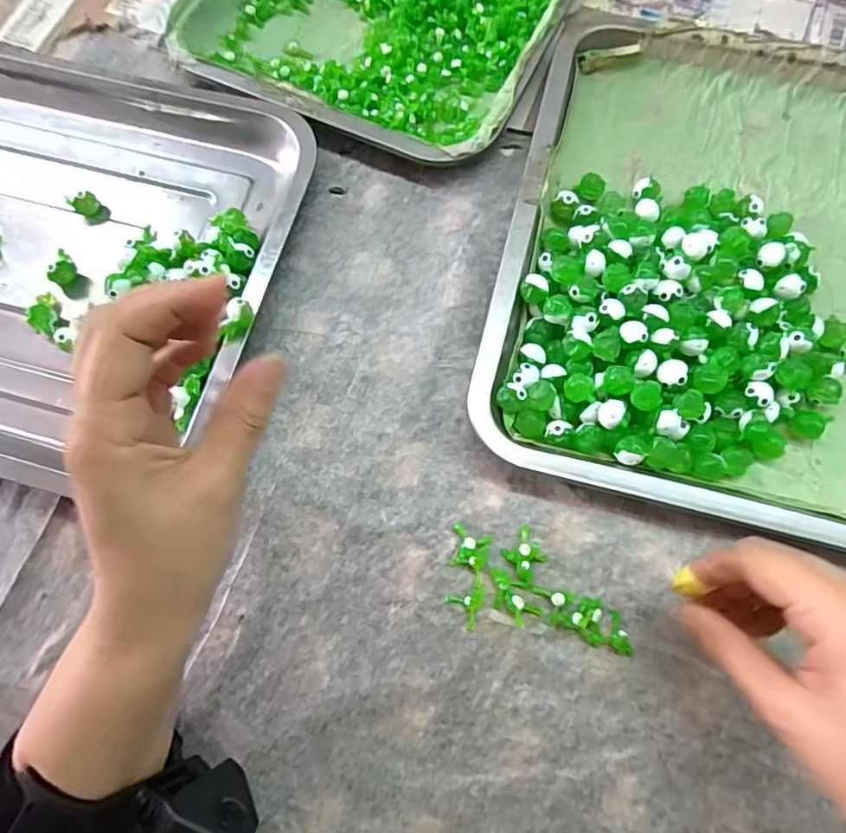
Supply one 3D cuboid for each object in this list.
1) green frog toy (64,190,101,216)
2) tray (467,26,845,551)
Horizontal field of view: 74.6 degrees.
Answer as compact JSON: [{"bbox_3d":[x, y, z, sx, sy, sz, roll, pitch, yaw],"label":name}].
[{"bbox_3d":[-0.215,-0.134,0.353,0.015,0.015,0.009,-37,76,-8],"label":"green frog toy"},{"bbox_3d":[0.180,-0.091,0.317,0.256,0.028,0.299,14,75,6],"label":"tray"}]

